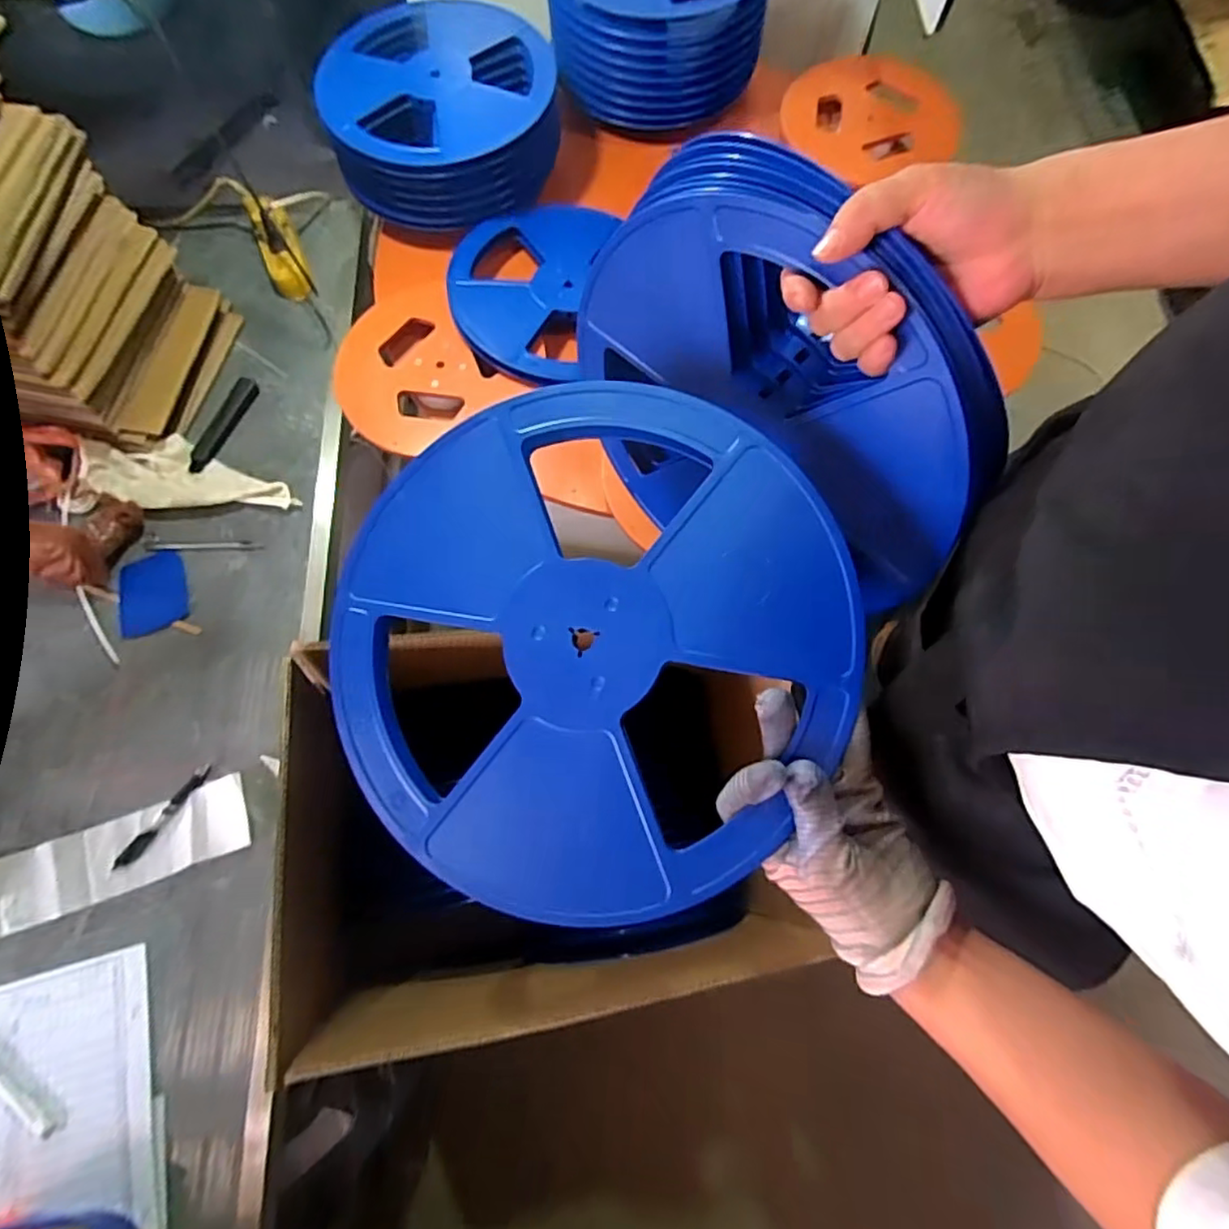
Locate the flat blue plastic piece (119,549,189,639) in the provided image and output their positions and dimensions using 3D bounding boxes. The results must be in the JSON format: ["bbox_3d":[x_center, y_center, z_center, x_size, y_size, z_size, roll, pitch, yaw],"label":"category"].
[{"bbox_3d":[-0.592,-0.029,0.811,0.086,0.004,0.105,-16,76,-2],"label":"flat blue plastic piece"}]

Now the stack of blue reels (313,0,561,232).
[{"bbox_3d":[-0.228,-0.695,0.873,0.298,0.108,0.282,0,73,0],"label":"stack of blue reels"}]

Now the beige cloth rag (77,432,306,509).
[{"bbox_3d":[-0.558,-0.192,0.839,0.269,0.036,0.102,0,73,0],"label":"beige cloth rag"}]

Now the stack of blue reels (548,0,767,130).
[{"bbox_3d":[0.055,-0.891,0.914,0.291,0.146,0.281,-4,73,-2],"label":"stack of blue reels"}]

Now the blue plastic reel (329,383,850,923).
[{"bbox_3d":[-0.021,0.017,0.383,0.302,0.013,0.313,-1,85,7],"label":"blue plastic reel"}]

